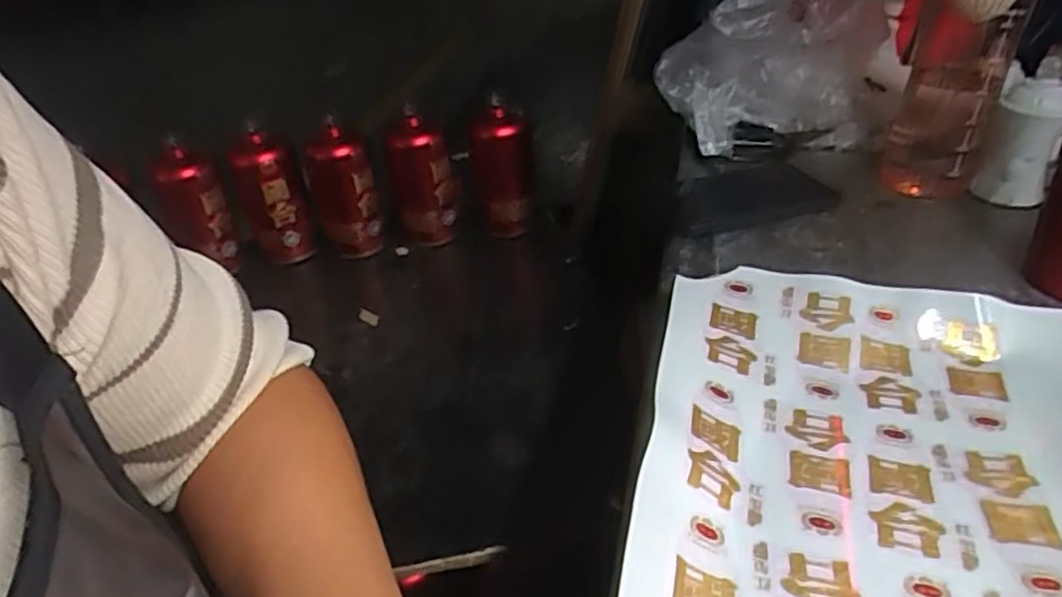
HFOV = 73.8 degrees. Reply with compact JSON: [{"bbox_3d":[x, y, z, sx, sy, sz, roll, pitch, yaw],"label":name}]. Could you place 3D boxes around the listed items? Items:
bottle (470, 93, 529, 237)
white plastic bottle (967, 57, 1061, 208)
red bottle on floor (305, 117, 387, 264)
[{"bbox_3d":[-0.038,-0.157,0.926,0.074,0.187,0.060,-2,35,5],"label":"bottle"},{"bbox_3d":[0.427,-0.141,0.612,0.057,0.111,0.054,16,40,28],"label":"white plastic bottle"},{"bbox_3d":[-0.239,-0.127,0.916,0.067,0.177,0.058,15,40,27],"label":"red bottle on floor"}]

